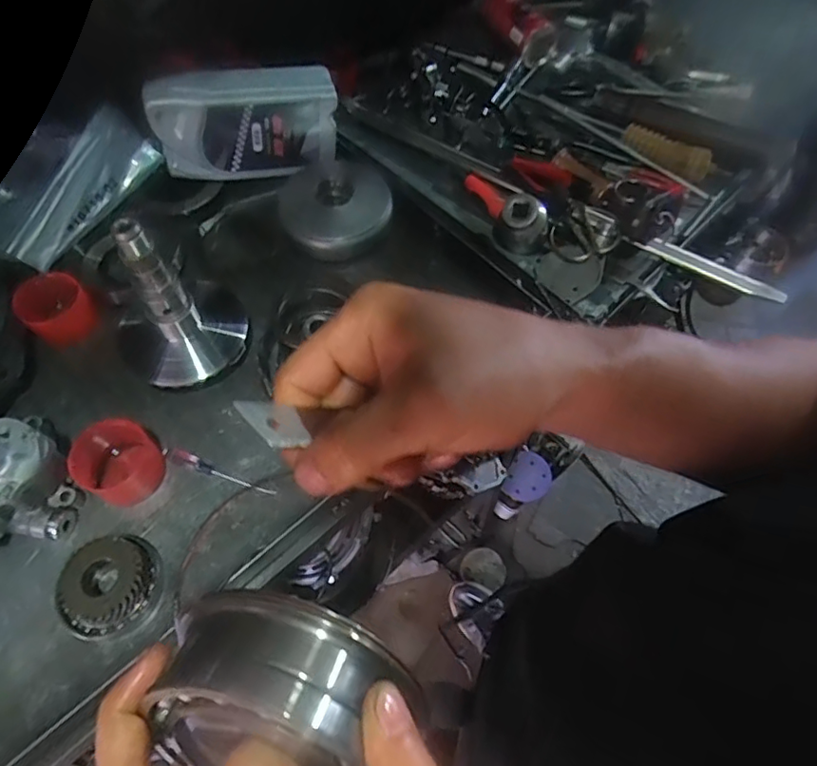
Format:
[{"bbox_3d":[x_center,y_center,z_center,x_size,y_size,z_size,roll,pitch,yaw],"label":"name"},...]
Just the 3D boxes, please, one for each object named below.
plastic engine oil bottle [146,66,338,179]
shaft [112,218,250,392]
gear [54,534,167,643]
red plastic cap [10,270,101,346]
[{"bbox_3d":[-0.193,-0.316,0.681,0.212,0.113,0.055,-9,63,-8],"label":"plastic engine oil bottle"},{"bbox_3d":[-0.225,-0.071,0.535,0.121,0.179,0.106,-23,66,-15],"label":"shaft"},{"bbox_3d":[-0.248,0.171,0.470,0.079,0.035,0.072,2,62,-3],"label":"gear"},{"bbox_3d":[-0.365,-0.079,0.587,0.056,0.050,0.067,40,67,17],"label":"red plastic cap"}]

